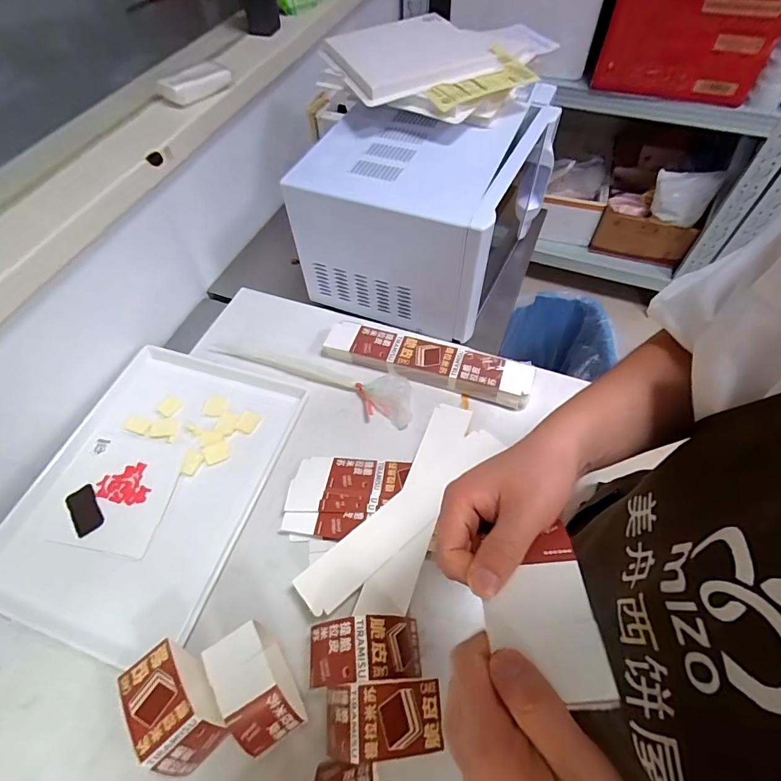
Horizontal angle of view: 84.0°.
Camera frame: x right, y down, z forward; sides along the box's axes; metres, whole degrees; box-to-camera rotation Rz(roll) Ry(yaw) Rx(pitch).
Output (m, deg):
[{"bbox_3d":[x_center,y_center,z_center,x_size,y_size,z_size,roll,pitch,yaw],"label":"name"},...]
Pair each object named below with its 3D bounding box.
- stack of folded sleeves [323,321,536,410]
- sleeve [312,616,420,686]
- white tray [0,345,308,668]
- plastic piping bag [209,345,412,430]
[{"bbox_3d":[0.058,-0.049,0.730,0.347,0.042,0.075,15,59,11],"label":"stack of folded sleeves"},{"bbox_3d":[-0.028,0.283,0.477,0.118,0.062,0.059,-5,57,-2],"label":"sleeve"},{"bbox_3d":[-0.355,0.134,0.646,0.324,0.025,0.419,15,59,11],"label":"white tray"},{"bbox_3d":[-0.138,-0.029,0.733,0.375,0.028,0.093,15,59,11],"label":"plastic piping bag"}]

